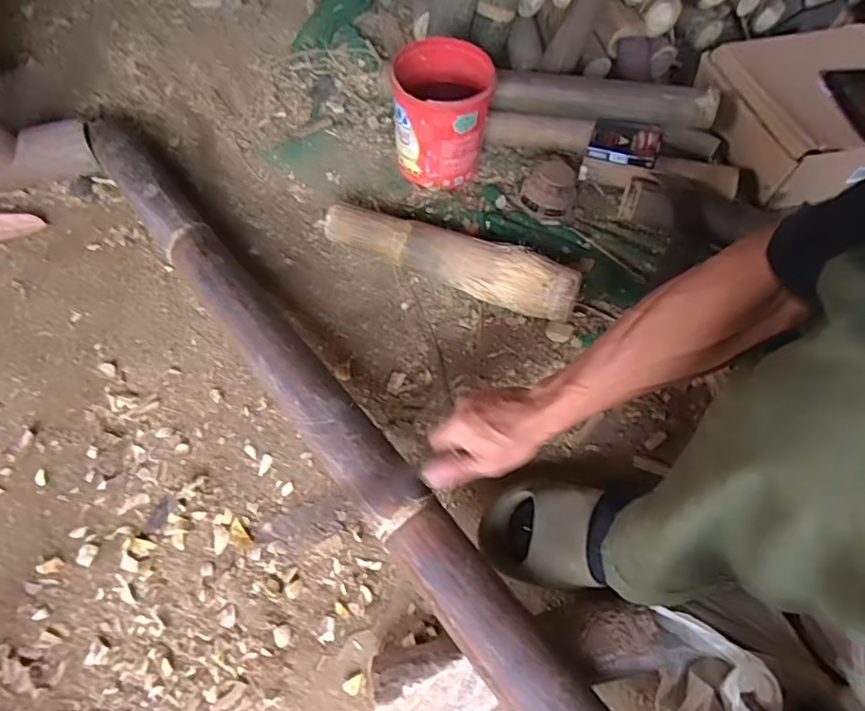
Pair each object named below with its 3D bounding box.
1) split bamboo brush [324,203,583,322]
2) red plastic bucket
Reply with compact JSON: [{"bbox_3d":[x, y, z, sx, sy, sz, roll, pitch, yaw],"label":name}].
[{"bbox_3d":[0.020,-0.134,0.749,0.356,0.075,0.065,22,66,12],"label":"split bamboo brush"},{"bbox_3d":[0.015,-0.358,0.807,0.138,0.142,0.142,-1,63,1],"label":"red plastic bucket"}]

